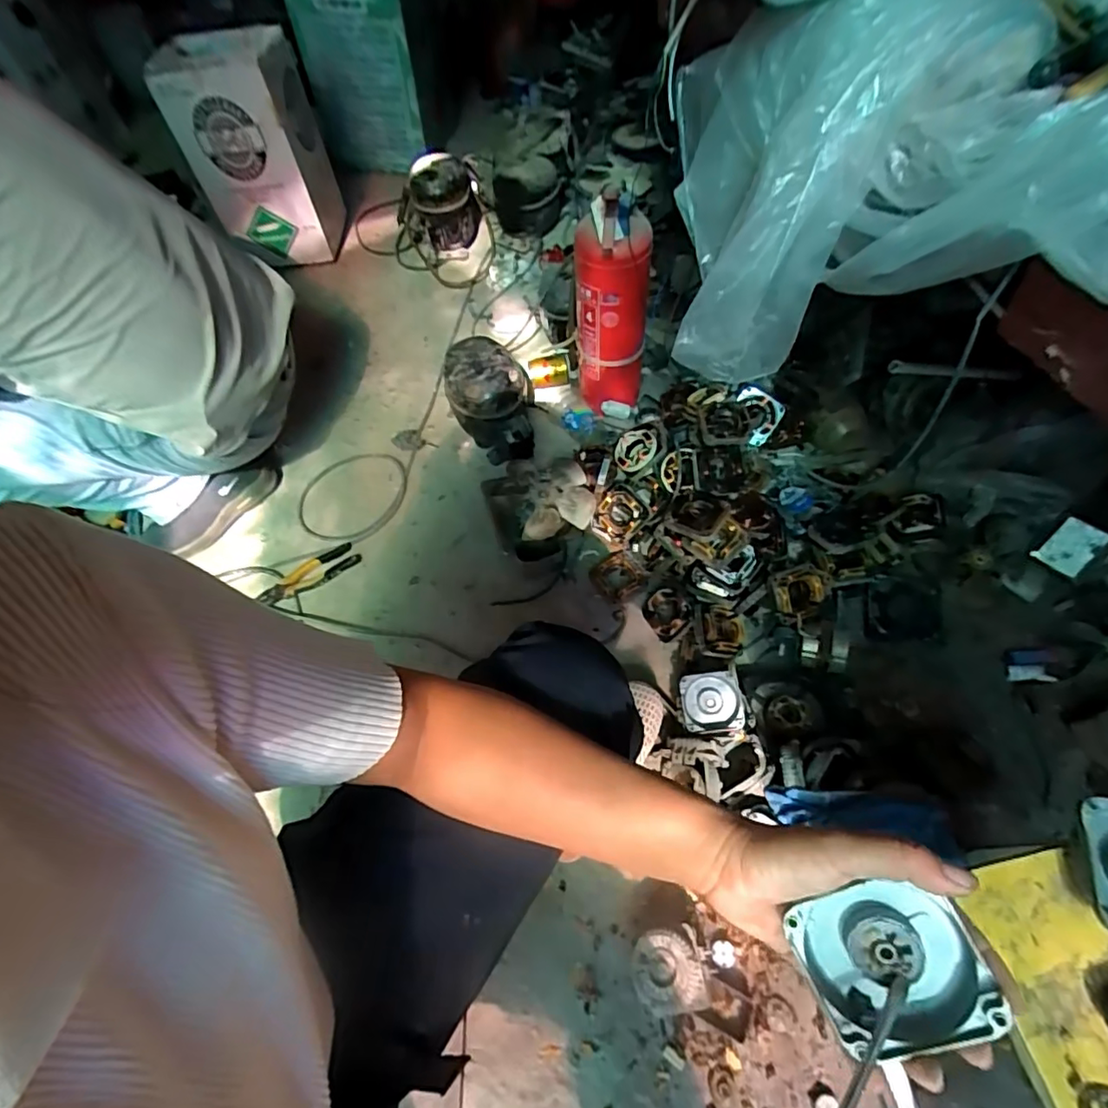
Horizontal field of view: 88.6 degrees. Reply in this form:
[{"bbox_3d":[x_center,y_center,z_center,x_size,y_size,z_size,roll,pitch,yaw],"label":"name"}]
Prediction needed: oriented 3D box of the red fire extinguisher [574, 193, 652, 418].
[{"bbox_3d":[0.103,-0.425,1.030,0.130,0.397,0.109,5,59,6],"label":"red fire extinguisher"}]

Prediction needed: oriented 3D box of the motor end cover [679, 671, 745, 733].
[{"bbox_3d":[0.231,0.217,0.836,0.086,0.020,0.083,-2,59,2],"label":"motor end cover"}]

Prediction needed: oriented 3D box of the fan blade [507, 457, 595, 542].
[{"bbox_3d":[-0.002,-0.103,1.029,0.134,0.043,0.171,-11,59,-4],"label":"fan blade"}]

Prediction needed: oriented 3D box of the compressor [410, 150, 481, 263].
[{"bbox_3d":[-0.279,-0.887,1.458,0.186,0.203,0.158,-13,59,-5],"label":"compressor"}]

